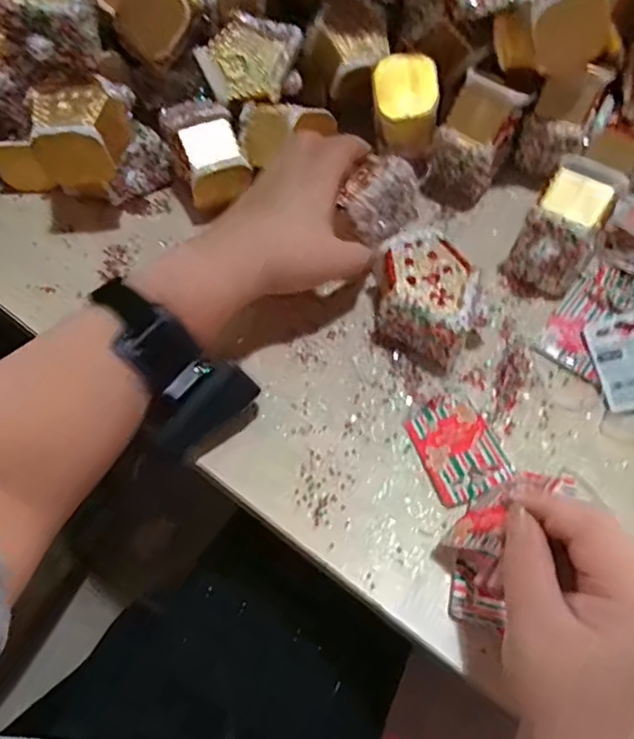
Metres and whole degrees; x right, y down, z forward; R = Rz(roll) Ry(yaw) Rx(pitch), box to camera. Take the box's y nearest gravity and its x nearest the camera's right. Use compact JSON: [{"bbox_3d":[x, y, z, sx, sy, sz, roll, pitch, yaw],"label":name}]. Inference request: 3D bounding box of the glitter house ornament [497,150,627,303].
[{"bbox_3d":[0.167,-0.095,0.395,0.047,0.066,0.064,30,65,18],"label":"glitter house ornament"}]

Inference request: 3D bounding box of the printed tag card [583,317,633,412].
[{"bbox_3d":[0.199,-0.005,0.362,0.046,0.004,0.056,-13,72,14],"label":"printed tag card"}]

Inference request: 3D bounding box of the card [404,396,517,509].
[{"bbox_3d":[0.084,0.046,0.349,0.045,0.004,0.064,-23,56,-1],"label":"card"}]

